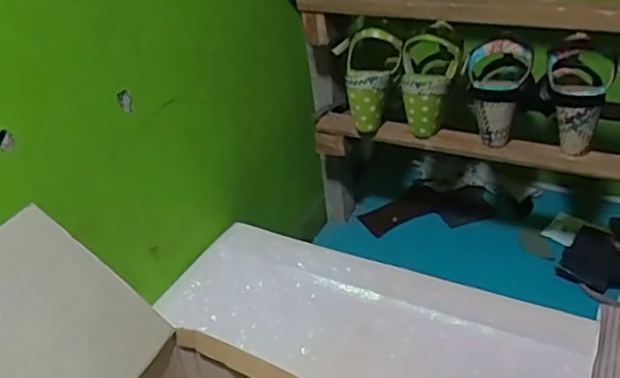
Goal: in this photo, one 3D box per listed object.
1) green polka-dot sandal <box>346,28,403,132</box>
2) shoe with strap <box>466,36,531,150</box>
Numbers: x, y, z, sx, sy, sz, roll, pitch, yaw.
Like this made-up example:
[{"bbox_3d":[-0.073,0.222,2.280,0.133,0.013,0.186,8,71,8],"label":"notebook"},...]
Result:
[{"bbox_3d":[0.091,-0.159,0.875,0.077,0.130,0.089,0,35,9],"label":"green polka-dot sandal"},{"bbox_3d":[0.244,-0.129,0.802,0.084,0.130,0.086,6,36,17],"label":"shoe with strap"}]

